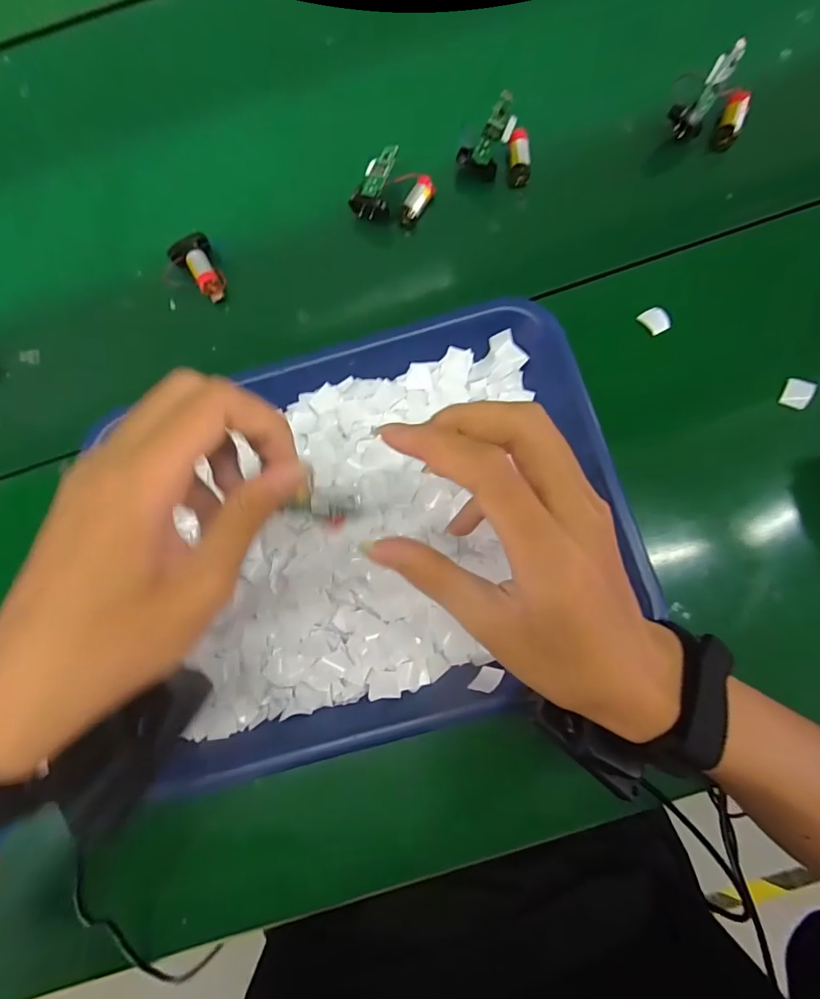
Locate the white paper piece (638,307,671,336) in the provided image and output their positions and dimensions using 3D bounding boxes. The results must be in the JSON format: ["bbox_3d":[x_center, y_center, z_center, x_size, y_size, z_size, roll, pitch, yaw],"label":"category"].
[{"bbox_3d":[0.179,-0.130,0.333,0.016,0.004,0.020,-39,84,9],"label":"white paper piece"}]

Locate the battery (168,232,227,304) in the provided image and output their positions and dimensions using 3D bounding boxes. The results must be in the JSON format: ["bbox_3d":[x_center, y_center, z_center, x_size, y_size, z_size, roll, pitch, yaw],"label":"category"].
[{"bbox_3d":[-0.162,-0.180,0.363,0.031,0.023,0.049,-33,81,-1],"label":"battery"}]

